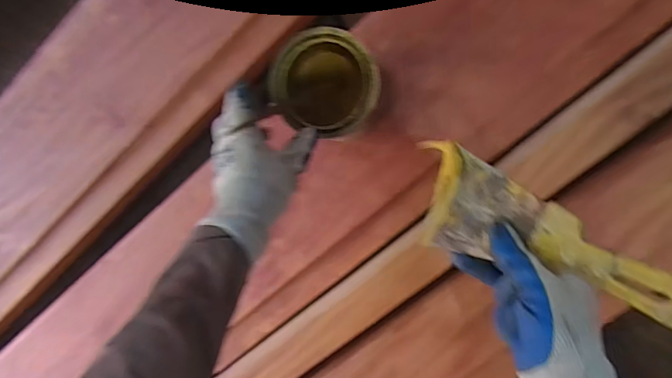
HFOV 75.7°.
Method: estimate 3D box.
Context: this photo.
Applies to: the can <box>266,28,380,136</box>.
[{"bbox_3d":[-0.005,-0.115,0.492,0.112,0.097,0.101,17,96,8],"label":"can"}]

